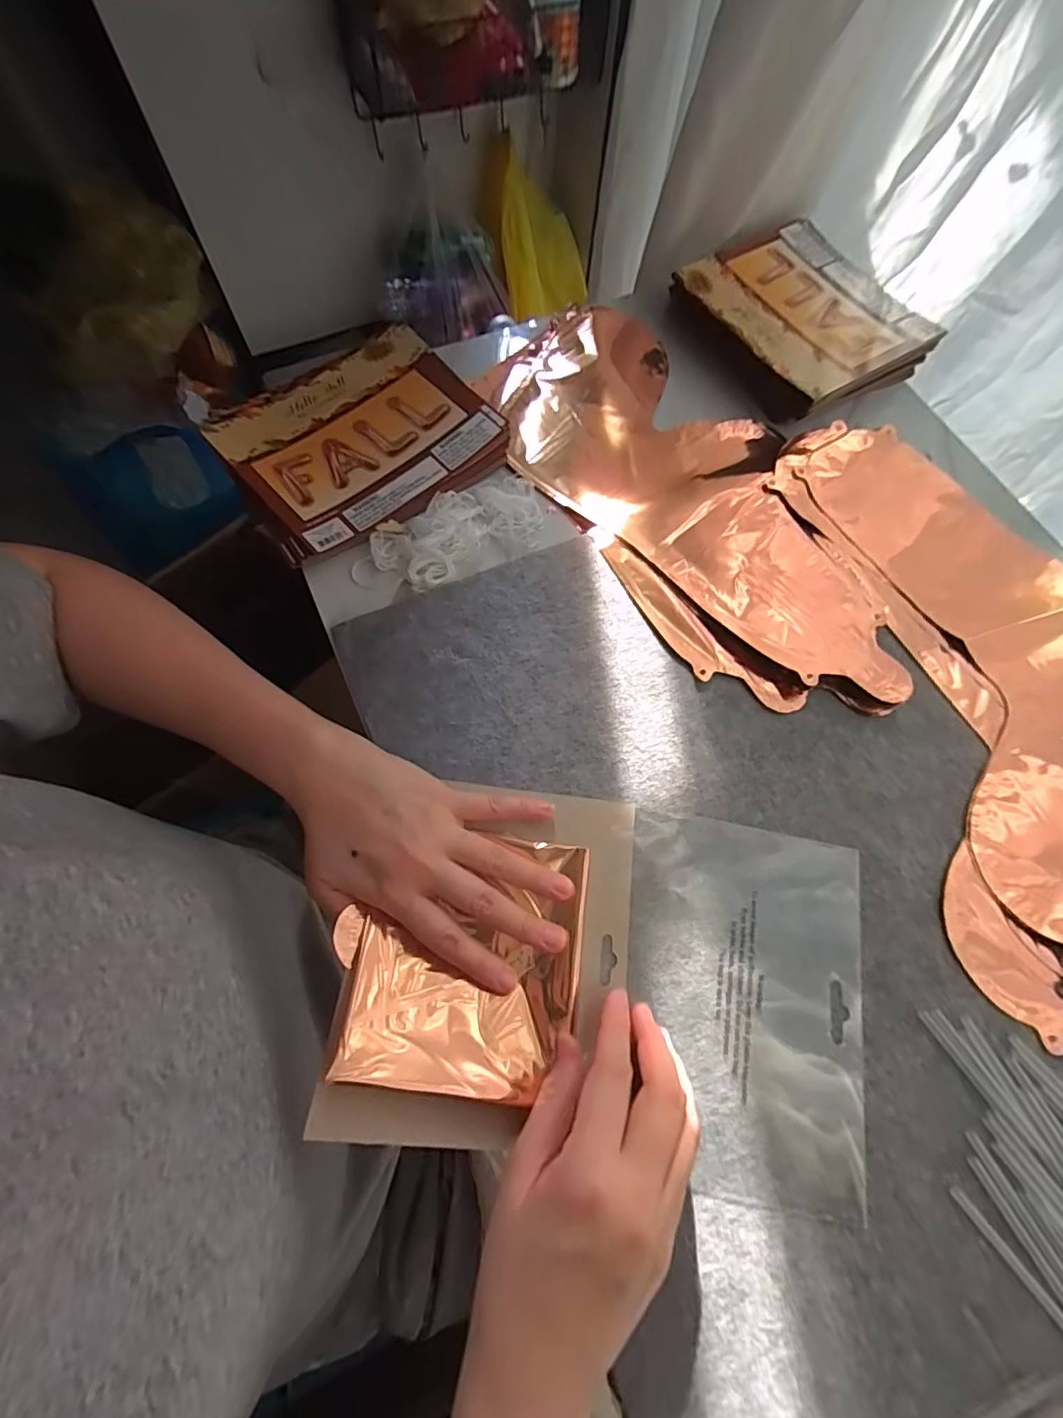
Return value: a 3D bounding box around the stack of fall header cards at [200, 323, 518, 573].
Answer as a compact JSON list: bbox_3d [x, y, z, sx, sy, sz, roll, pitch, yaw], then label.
[{"bbox_3d":[-0.143,-0.228,0.447,0.204,0.019,0.171,-34,74,-13],"label":"stack of fall header cards"}]

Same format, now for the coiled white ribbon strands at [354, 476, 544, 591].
[{"bbox_3d":[-0.062,-0.142,0.419,0.154,0.015,0.071,-27,73,-11],"label":"coiled white ribbon strands"}]

